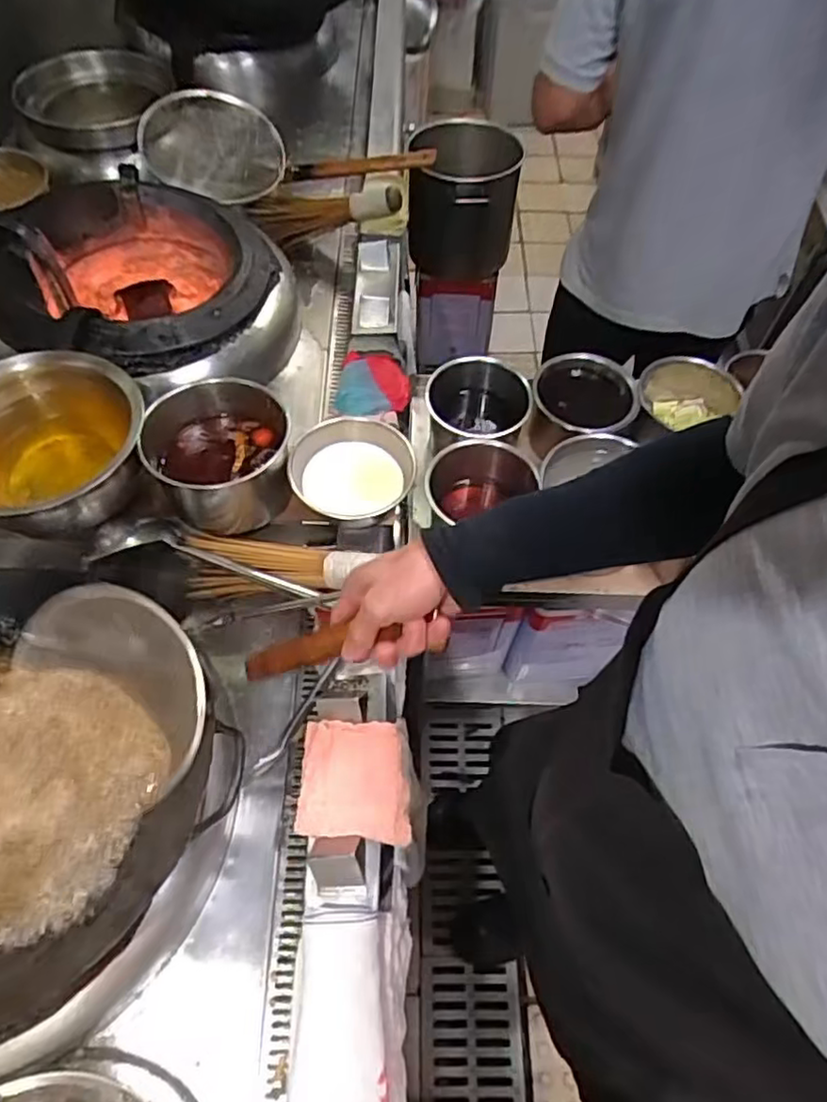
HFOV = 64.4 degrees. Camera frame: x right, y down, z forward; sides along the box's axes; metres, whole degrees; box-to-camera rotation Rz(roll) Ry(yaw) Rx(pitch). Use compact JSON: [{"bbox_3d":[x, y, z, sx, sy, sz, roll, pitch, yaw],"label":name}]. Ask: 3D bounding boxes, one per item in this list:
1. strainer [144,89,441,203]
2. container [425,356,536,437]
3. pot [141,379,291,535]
[{"bbox_3d":[-0.245,-0.784,1.292,0.566,0.085,0.223,12,60,5],"label":"strainer"},{"bbox_3d":[0.096,-0.204,0.997,0.148,0.121,0.145,1,59,-1],"label":"container"},{"bbox_3d":[-0.260,-0.129,0.905,0.179,0.151,0.167,1,59,-1],"label":"pot"}]

